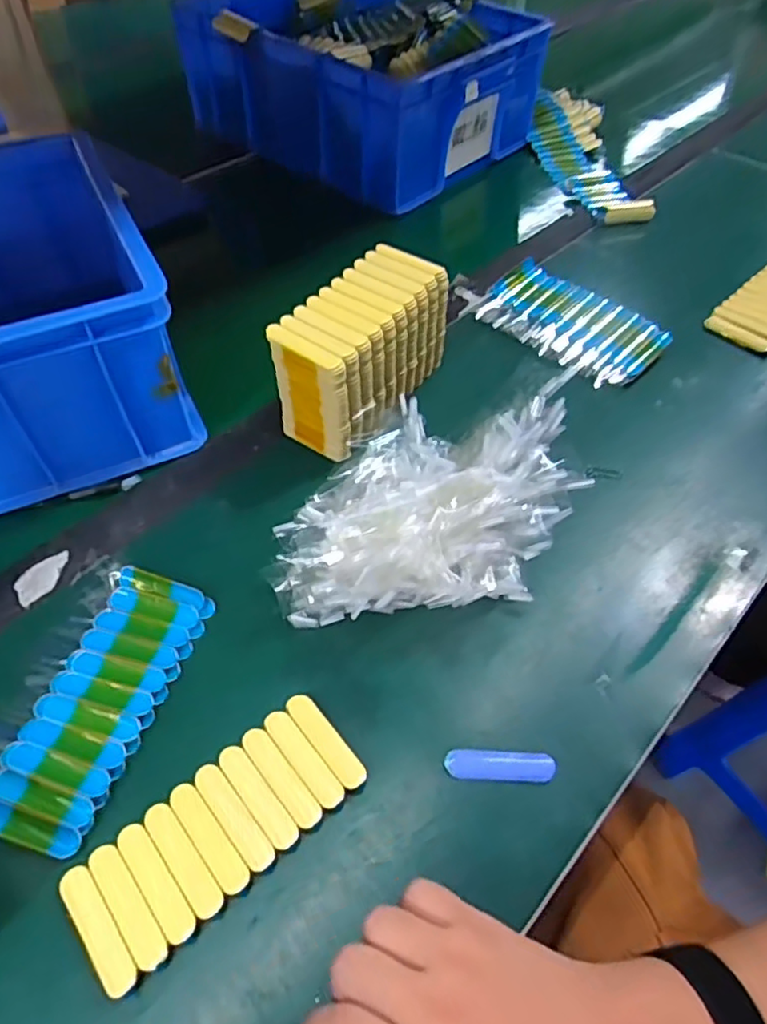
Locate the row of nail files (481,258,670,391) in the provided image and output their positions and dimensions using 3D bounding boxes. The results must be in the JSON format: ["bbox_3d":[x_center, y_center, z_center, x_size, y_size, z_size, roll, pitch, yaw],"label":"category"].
[{"bbox_3d":[0.173,-0.178,0.603,0.092,0.030,0.167,-38,60,-26],"label":"row of nail files"}]

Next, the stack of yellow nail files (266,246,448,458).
[{"bbox_3d":[-0.017,-0.127,0.513,0.071,0.098,0.149,26,56,20],"label":"stack of yellow nail files"}]

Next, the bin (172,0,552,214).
[{"bbox_3d":[-0.037,-0.576,0.840,0.415,0.135,0.314,35,59,25],"label":"bin"}]

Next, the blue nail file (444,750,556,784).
[{"bbox_3d":[0.067,0.143,0.360,0.061,0.004,0.016,2,51,2],"label":"blue nail file"}]

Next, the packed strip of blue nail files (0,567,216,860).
[{"bbox_3d":[-0.169,0.109,0.378,0.070,0.010,0.161,15,53,12],"label":"packed strip of blue nail files"}]

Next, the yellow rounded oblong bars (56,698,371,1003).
[{"bbox_3d":[-0.086,0.168,0.339,0.152,0.010,0.062,-34,59,-24],"label":"yellow rounded oblong bars"}]

